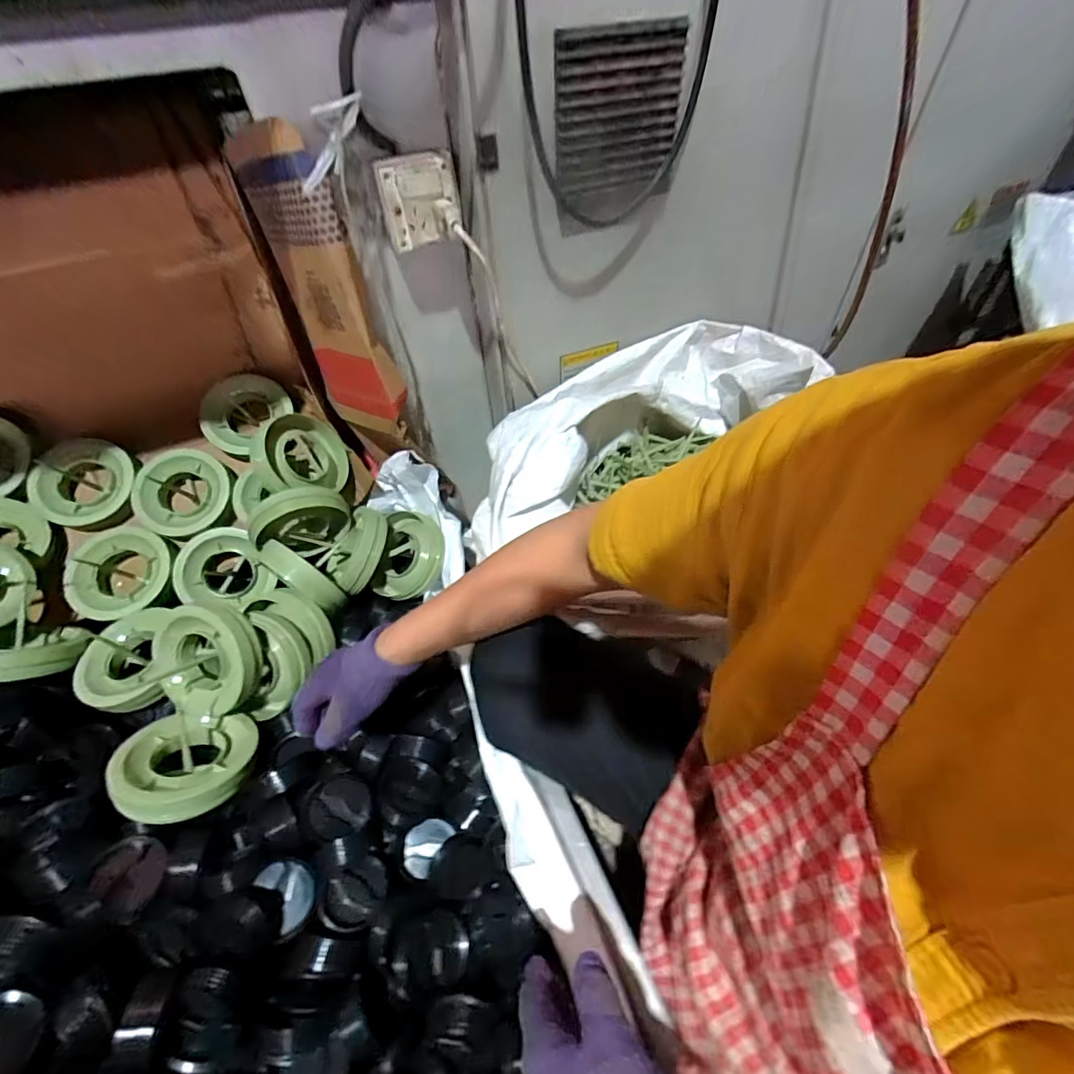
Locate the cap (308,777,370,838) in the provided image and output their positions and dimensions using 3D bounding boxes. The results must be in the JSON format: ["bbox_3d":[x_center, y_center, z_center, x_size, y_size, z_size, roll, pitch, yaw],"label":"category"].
[{"bbox_3d":[-0.217,0.300,0.528,0.067,0.027,0.055,4,76,3],"label":"cap"}]

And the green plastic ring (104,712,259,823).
[{"bbox_3d":[-0.392,0.254,0.534,0.131,0.042,0.117,6,28,-30],"label":"green plastic ring"}]

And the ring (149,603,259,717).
[{"bbox_3d":[-0.395,0.148,0.574,0.111,0.032,0.127,-44,98,-4],"label":"ring"}]

